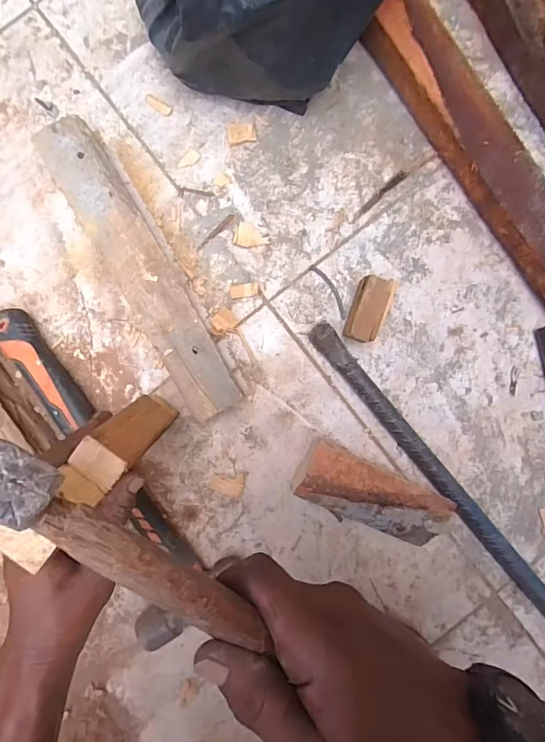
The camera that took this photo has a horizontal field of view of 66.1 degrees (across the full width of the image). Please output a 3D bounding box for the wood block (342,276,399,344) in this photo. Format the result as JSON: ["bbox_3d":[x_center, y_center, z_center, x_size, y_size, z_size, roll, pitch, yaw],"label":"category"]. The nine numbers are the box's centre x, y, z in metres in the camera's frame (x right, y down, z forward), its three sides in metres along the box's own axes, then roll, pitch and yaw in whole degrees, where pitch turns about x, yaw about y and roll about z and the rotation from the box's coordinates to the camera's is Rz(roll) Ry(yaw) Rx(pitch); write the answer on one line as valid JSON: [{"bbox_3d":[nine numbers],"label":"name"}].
[{"bbox_3d":[0.100,-0.061,0.436,0.040,0.035,0.071,18,89,-2],"label":"wood block"}]

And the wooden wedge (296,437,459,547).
[{"bbox_3d":[0.100,0.126,0.431,0.149,0.044,0.060,25,89,-2],"label":"wooden wedge"}]

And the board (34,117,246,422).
[{"bbox_3d":[-0.128,-0.101,0.429,0.059,0.039,0.318,-31,91,-2],"label":"board"}]

